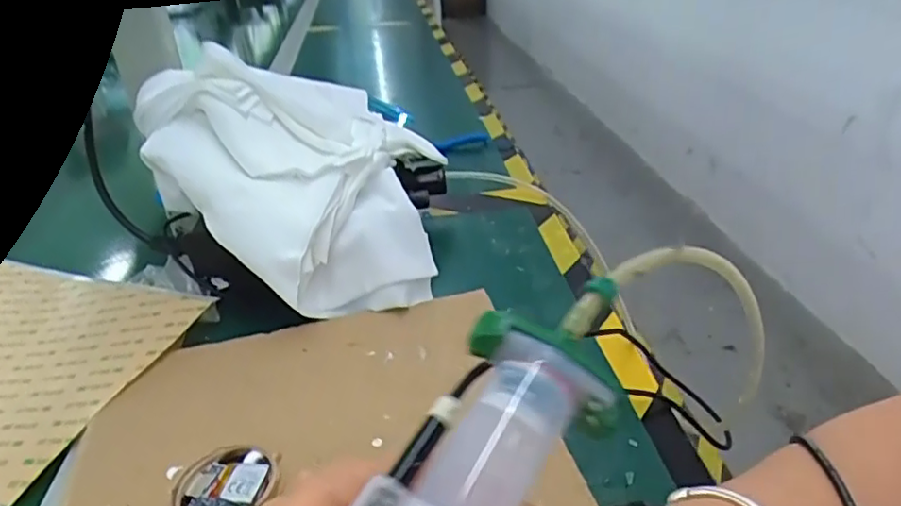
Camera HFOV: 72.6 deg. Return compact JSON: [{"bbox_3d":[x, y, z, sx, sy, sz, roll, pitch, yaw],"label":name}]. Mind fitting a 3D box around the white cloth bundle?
[{"bbox_3d":[-0.115,-0.069,0.458,0.224,0.051,0.210,11,50,-14],"label":"white cloth bundle"}]

